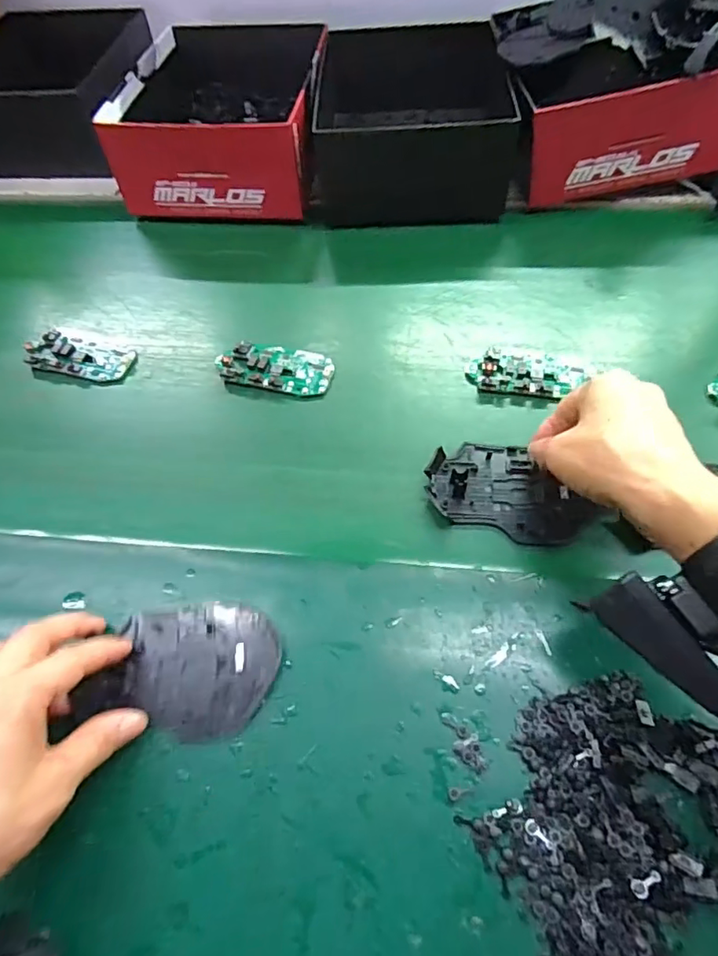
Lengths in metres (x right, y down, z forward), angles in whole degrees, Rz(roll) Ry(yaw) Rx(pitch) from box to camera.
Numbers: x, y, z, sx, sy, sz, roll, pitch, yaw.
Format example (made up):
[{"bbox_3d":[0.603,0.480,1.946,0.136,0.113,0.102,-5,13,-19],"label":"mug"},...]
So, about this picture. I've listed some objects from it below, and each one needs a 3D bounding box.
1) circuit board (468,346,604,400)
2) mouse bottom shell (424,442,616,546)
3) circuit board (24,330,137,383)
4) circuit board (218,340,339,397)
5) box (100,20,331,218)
[{"bbox_3d":[0.135,-0.083,0.430,0.097,0.010,0.044,8,60,8],"label":"circuit board"},{"bbox_3d":[0.105,0.006,0.374,0.111,0.016,0.069,11,61,9],"label":"mouse bottom shell"},{"bbox_3d":[-0.236,-0.105,0.463,0.088,0.014,0.046,9,61,8],"label":"circuit board"},{"bbox_3d":[-0.067,-0.090,0.444,0.091,0.014,0.044,9,60,8],"label":"circuit board"},{"bbox_3d":[-0.135,-0.381,0.580,0.185,0.103,0.236,1,58,5],"label":"box"}]

